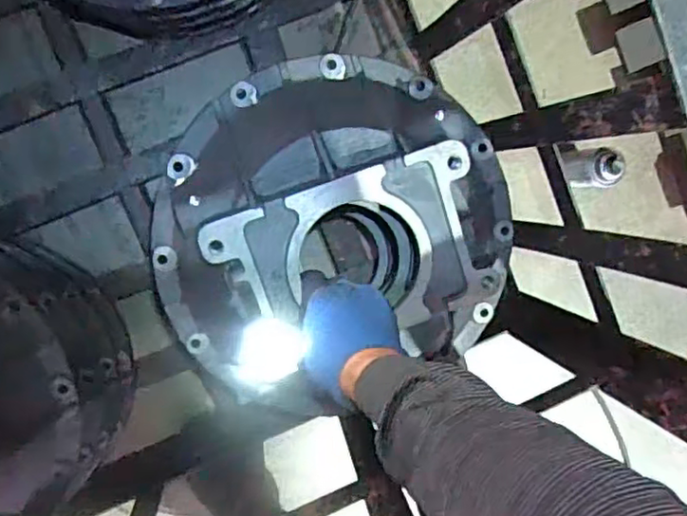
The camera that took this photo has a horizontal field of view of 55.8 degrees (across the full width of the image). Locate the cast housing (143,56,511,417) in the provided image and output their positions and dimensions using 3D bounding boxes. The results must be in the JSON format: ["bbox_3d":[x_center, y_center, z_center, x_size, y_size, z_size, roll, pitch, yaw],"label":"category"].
[{"bbox_3d":[-0.002,-0.030,0.655,0.375,0.125,0.335,-17,98,-5],"label":"cast housing"}]

